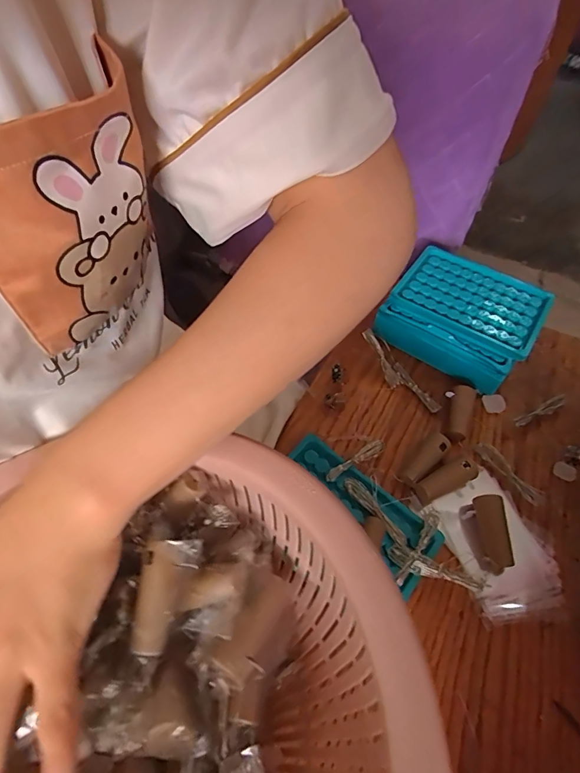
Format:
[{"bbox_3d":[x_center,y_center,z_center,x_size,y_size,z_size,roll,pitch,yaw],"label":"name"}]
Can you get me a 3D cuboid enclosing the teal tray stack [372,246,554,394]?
[{"bbox_3d":[0.172,-0.070,0.424,0.136,0.055,0.110,35,60,19],"label":"teal tray stack"}]

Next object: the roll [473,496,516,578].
[{"bbox_3d":[0.154,0.113,0.322,0.020,0.019,0.057,2,67,-2],"label":"roll"}]

